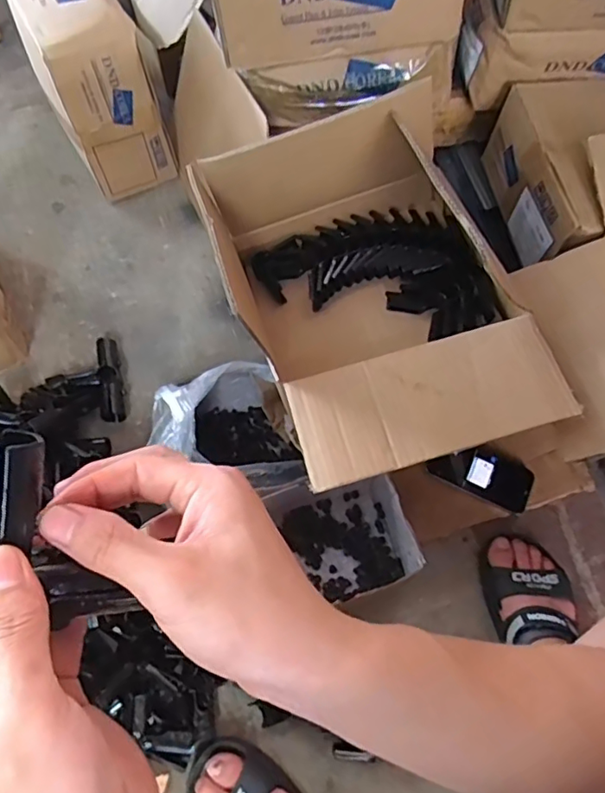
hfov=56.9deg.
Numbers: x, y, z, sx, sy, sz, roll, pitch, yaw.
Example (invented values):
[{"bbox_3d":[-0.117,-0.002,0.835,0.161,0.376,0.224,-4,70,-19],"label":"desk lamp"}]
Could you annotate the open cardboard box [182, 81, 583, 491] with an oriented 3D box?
[{"bbox_3d":[0.088,-0.123,0.709,0.338,0.200,0.438,-15,66,-8],"label":"open cardboard box"}]

